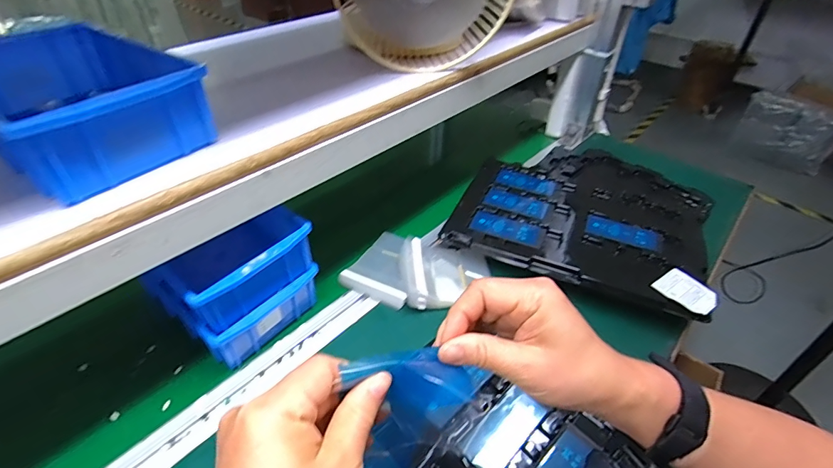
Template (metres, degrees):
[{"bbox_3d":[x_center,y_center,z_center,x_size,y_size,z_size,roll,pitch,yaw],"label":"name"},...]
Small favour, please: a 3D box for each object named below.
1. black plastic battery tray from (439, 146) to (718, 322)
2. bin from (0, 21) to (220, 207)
[{"bbox_3d":[0.257,-0.046,0.651,0.331,0.032,0.348,17,43,19],"label":"black plastic battery tray"},{"bbox_3d":[-0.273,-0.107,0.337,0.188,0.061,0.121,24,45,25],"label":"bin"}]

